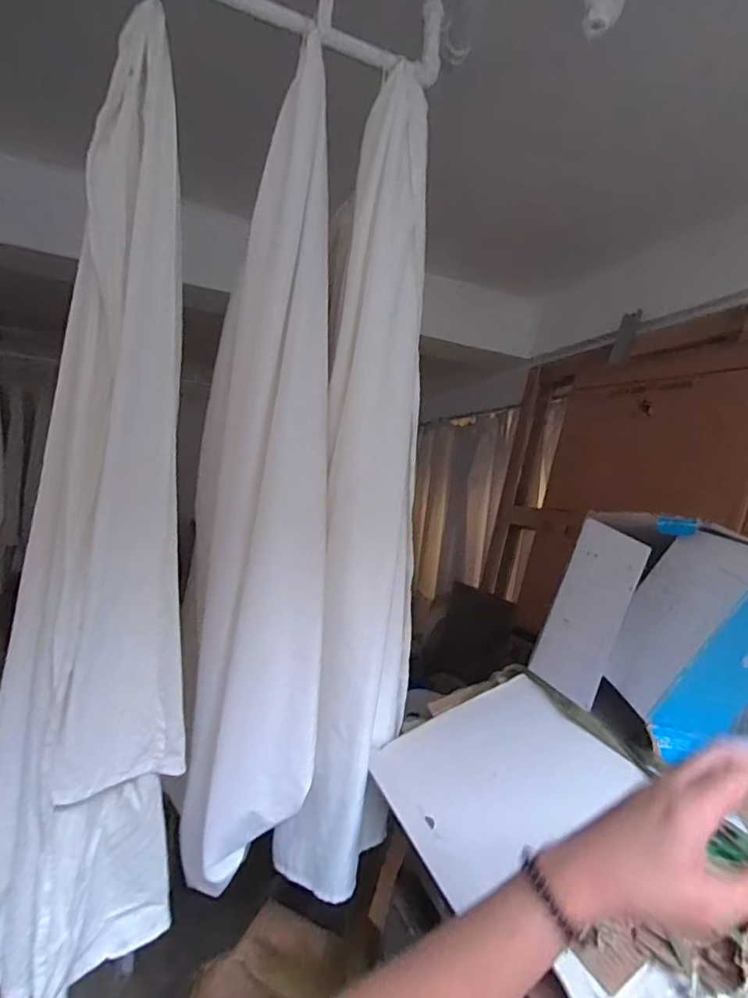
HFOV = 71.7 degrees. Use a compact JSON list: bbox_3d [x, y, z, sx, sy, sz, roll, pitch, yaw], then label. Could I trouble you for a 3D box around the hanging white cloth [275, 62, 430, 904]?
[{"bbox_3d":[-0.015,-0.021,0.813,0.181,1.215,0.133,5,1,3],"label":"hanging white cloth"}]

